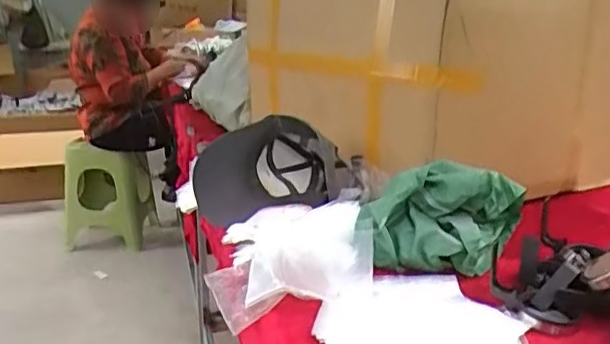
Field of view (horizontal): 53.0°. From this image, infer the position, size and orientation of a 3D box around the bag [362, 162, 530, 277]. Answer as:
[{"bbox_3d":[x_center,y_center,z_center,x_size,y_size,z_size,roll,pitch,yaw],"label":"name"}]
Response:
[{"bbox_3d":[0.187,0.059,0.832,0.213,0.126,0.114,4,16,12],"label":"bag"}]

